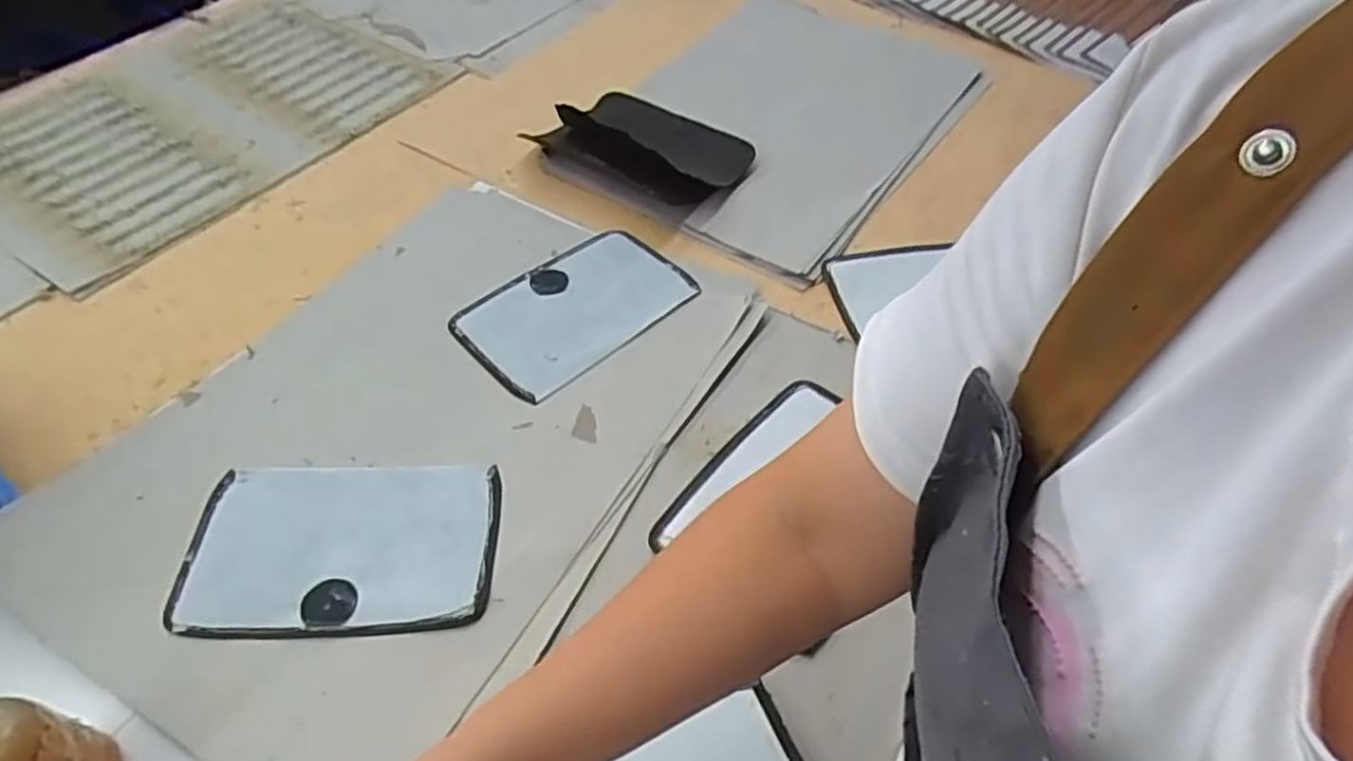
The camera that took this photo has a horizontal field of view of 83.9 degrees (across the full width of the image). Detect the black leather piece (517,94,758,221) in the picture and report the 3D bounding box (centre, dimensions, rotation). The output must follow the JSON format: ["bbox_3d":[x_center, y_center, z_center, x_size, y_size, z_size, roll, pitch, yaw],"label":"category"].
[{"bbox_3d":[-0.041,-0.286,0.917,0.251,0.058,0.184,22,51,13],"label":"black leather piece"}]

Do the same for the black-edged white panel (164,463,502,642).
[{"bbox_3d":[-0.253,0.122,0.574,0.221,0.011,0.142,-1,49,-6],"label":"black-edged white panel"}]

